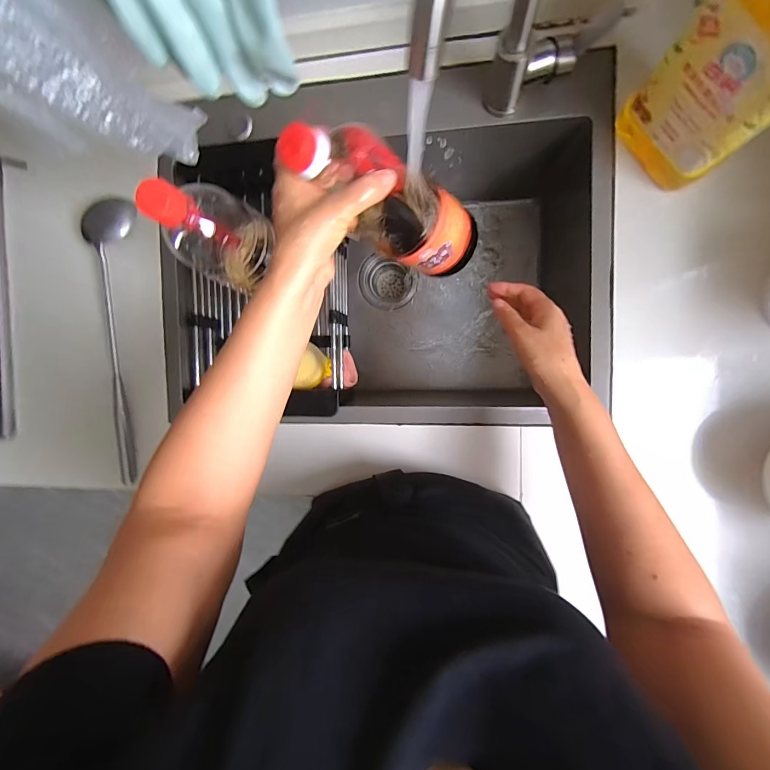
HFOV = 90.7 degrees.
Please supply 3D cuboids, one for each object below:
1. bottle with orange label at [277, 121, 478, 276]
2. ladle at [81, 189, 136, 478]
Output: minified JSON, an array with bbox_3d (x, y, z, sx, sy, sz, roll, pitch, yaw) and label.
[{"bbox_3d":[0.008,-0.179,0.374,0.068,0.237,0.076,29,99,46],"label":"bottle with orange label"},{"bbox_3d":[-0.384,-0.071,0.538,0.054,0.040,0.383,3,93,9],"label":"ladle"}]

